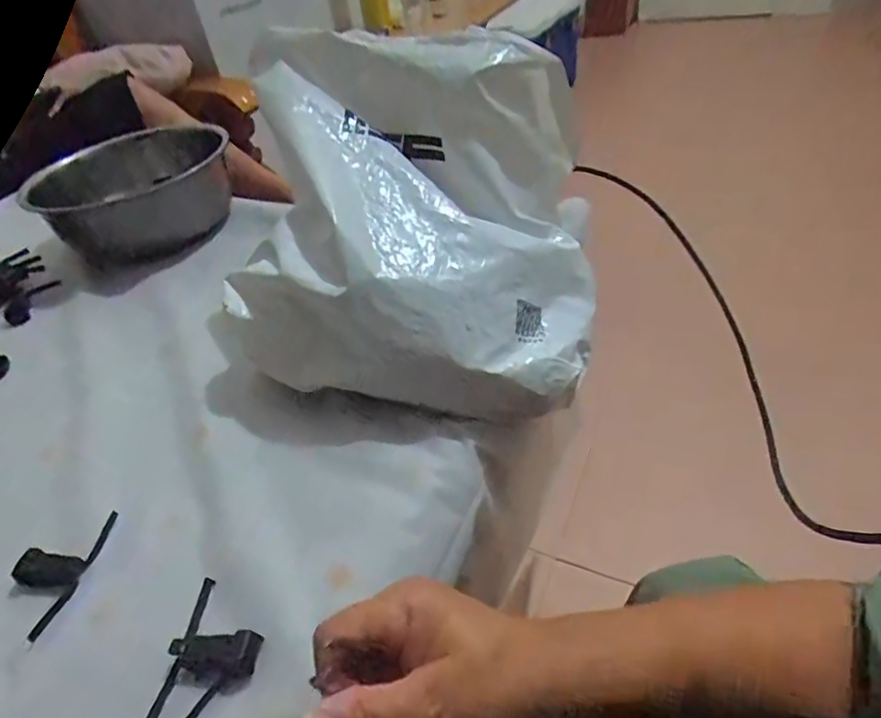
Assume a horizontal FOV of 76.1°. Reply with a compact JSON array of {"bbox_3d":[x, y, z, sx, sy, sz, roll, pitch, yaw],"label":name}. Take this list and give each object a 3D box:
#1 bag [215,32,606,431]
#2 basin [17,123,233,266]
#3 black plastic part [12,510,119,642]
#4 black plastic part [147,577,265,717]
[{"bbox_3d":[-0.014,-0.116,0.445,0.291,0.096,0.312,5,75,-5],"label":"bag"},{"bbox_3d":[-0.376,-0.209,0.707,0.201,0.107,0.201,-7,41,6],"label":"basin"},{"bbox_3d":[-0.251,0.134,0.365,0.043,0.012,0.081,2,43,15],"label":"black plastic part"},{"bbox_3d":[-0.124,0.161,0.307,0.050,0.010,0.080,-1,42,12],"label":"black plastic part"}]

